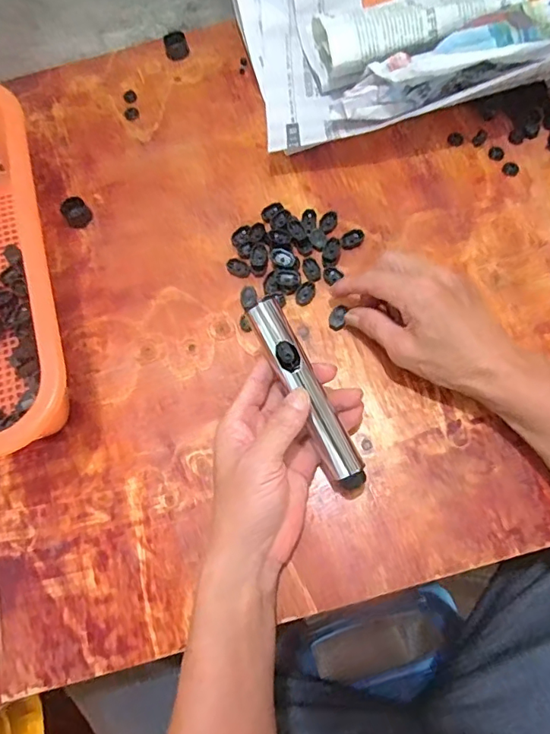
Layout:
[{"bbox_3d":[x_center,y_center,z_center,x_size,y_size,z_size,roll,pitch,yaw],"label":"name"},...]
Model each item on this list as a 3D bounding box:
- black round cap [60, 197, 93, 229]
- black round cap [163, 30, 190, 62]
[{"bbox_3d":[-0.193,-0.150,0.481,0.024,0.017,0.025,-1,71,2],"label":"black round cap"},{"bbox_3d":[-0.108,-0.355,0.545,0.025,0.019,0.025,-1,71,2],"label":"black round cap"}]

